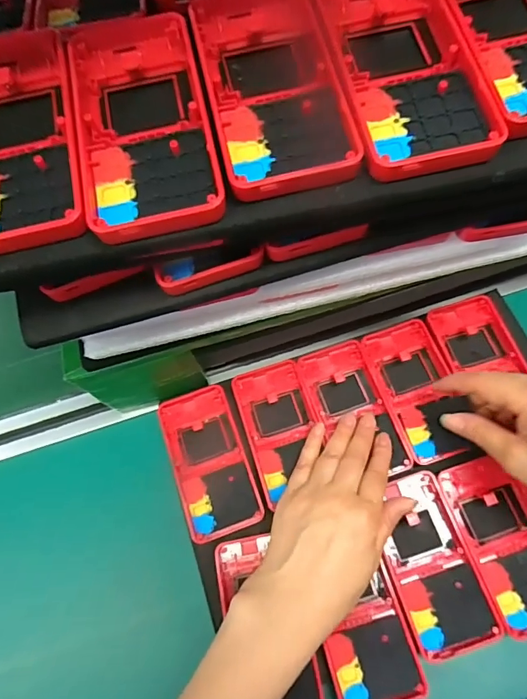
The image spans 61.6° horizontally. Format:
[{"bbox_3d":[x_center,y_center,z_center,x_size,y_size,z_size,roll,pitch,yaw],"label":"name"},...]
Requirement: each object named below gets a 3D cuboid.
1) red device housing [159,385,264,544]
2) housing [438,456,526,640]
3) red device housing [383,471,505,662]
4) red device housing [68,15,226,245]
[{"bbox_3d":[-0.047,0.092,0.377,0.062,0.012,0.124,-18,65,-7],"label":"red device housing"},{"bbox_3d":[0.187,0.144,0.336,0.062,0.009,0.118,-15,65,-5],"label":"housing"},{"bbox_3d":[0.127,0.161,0.340,0.065,0.023,0.119,-16,65,-6],"label":"red device housing"},{"bbox_3d":[-0.060,-0.114,0.217,0.062,0.021,0.132,-12,65,-4],"label":"red device housing"}]

